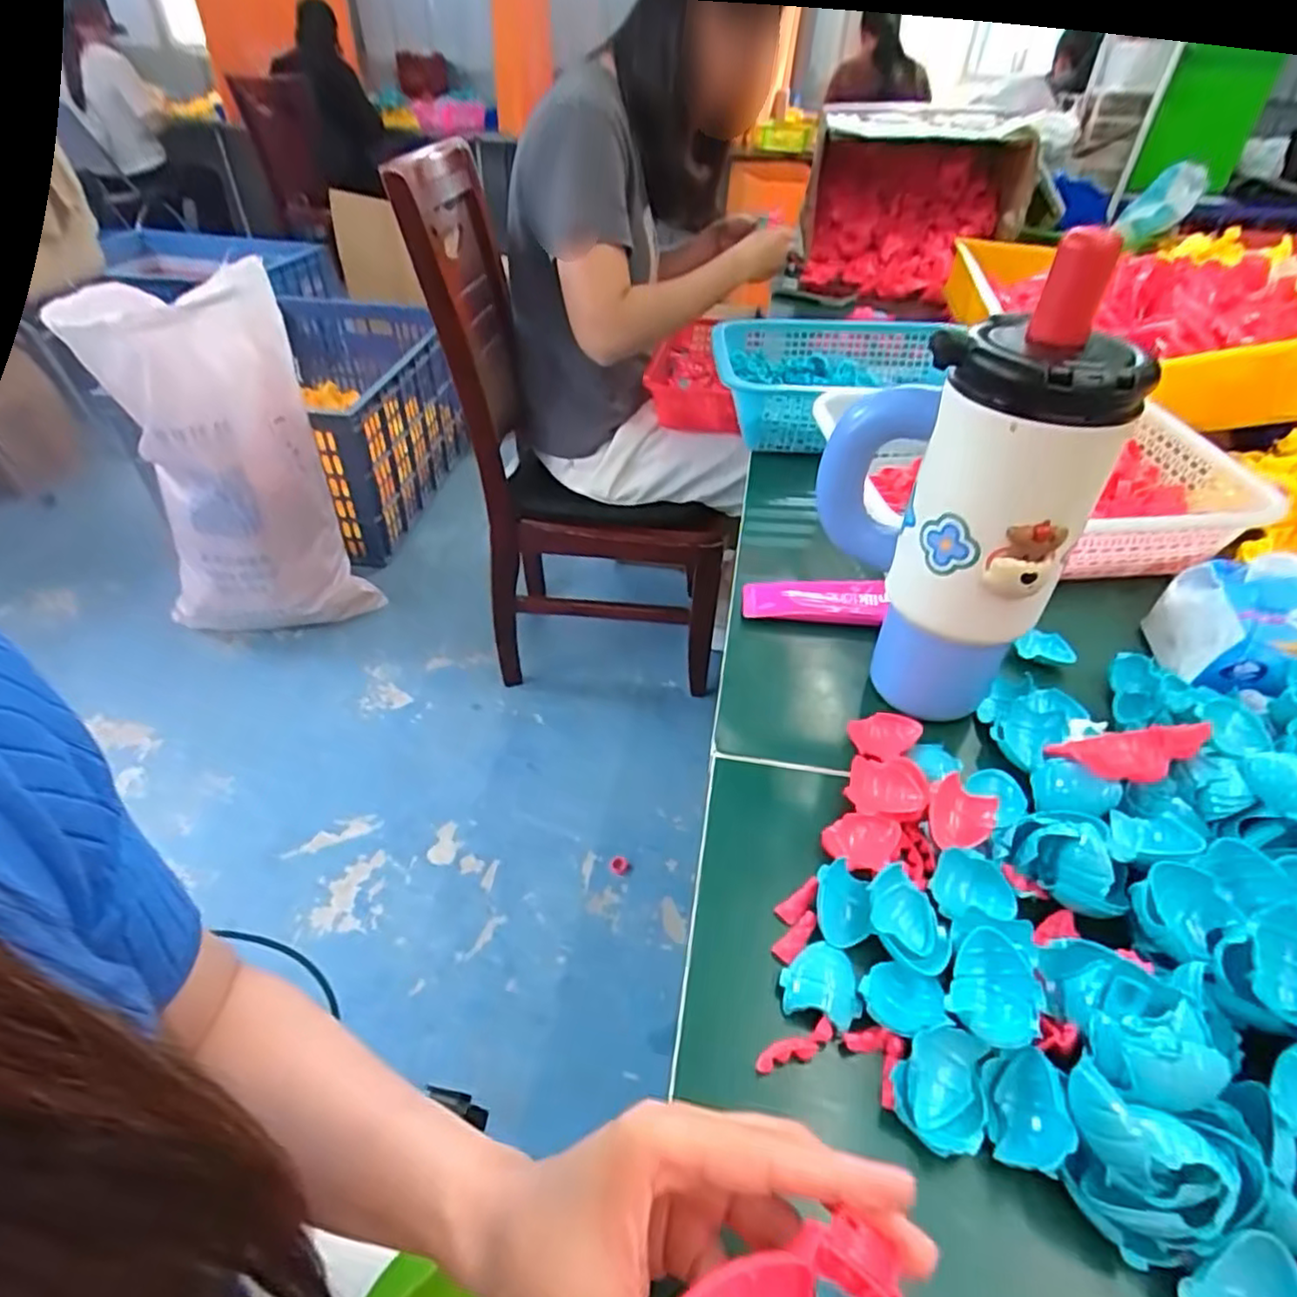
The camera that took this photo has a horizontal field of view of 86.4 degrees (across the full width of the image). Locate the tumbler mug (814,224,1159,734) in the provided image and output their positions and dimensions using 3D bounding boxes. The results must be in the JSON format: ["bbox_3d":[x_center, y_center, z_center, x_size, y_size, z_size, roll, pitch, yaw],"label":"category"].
[{"bbox_3d":[0.187,-0.085,0.429,0.086,0.257,0.151,-15,44,-19],"label":"tumbler mug"}]

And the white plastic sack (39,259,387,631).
[{"bbox_3d":[-0.872,-0.354,1.471,0.379,0.715,0.283,5,41,4],"label":"white plastic sack"}]

